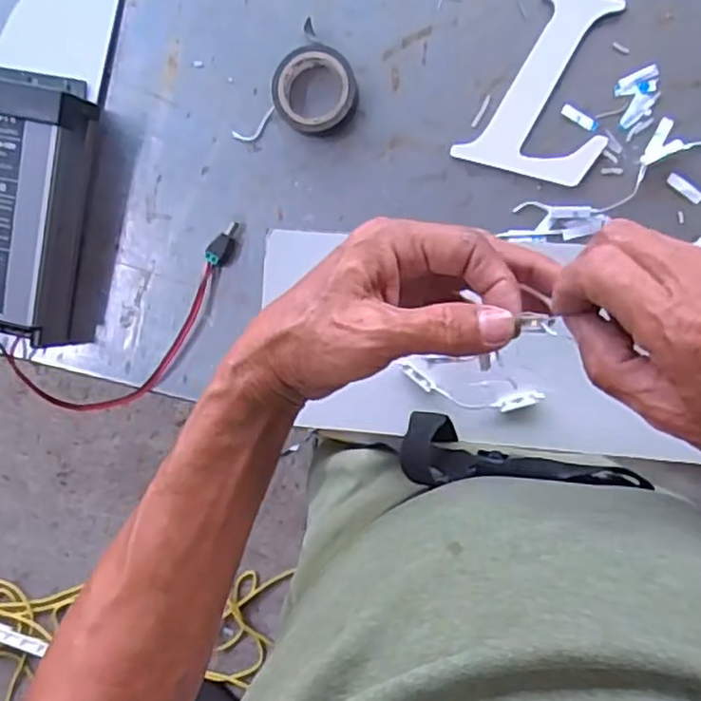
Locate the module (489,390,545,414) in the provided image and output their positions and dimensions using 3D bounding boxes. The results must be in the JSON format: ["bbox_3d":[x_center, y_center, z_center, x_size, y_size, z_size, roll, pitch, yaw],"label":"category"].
[{"bbox_3d":[0.114,0.035,0.466,0.035,0.004,0.011,-18,90,9],"label":"module"}]

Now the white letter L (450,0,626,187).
[{"bbox_3d":[0.138,-0.169,0.452,0.083,0.006,0.129,31,97,6],"label":"white letter L"}]

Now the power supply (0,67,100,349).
[{"bbox_3d":[-0.251,-0.106,0.491,0.118,0.051,0.189,6,94,8],"label":"power supply"}]

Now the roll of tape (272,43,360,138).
[{"bbox_3d":[-0.025,-0.178,0.469,0.057,0.019,0.056,0,93,8],"label":"roll of tape"}]

